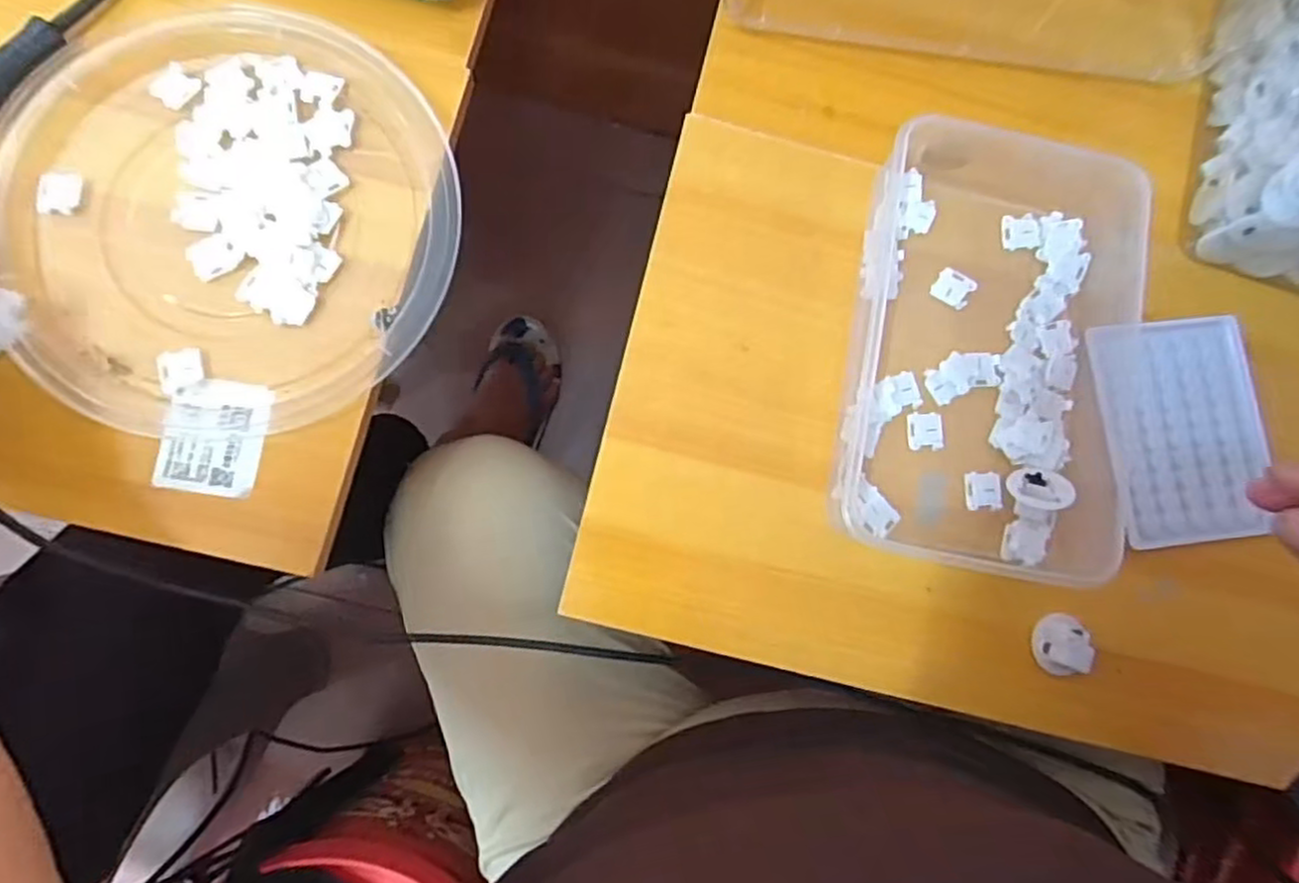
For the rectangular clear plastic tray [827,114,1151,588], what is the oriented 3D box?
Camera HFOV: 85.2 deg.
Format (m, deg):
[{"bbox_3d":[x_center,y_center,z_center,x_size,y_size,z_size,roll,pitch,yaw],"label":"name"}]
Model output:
[{"bbox_3d":[0.189,-0.055,0.387,0.157,0.045,0.242,12,82,-5],"label":"rectangular clear plastic tray"}]

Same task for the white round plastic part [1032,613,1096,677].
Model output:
[{"bbox_3d":[0.223,0.110,0.381,0.024,0.017,0.032,13,82,-5],"label":"white round plastic part"}]

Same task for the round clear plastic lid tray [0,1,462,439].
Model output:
[{"bbox_3d":[-0.225,-0.122,0.375,0.228,0.015,0.233,1,85,-7],"label":"round clear plastic lid tray"}]

